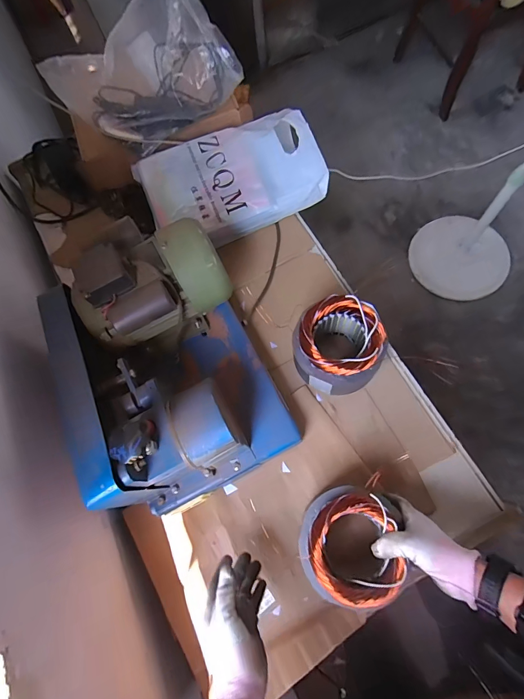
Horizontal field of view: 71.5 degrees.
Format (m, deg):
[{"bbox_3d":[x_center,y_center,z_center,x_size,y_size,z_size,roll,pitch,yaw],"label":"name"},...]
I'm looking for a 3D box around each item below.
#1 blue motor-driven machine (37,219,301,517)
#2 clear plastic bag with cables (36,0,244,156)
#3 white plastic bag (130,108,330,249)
[{"bbox_3d":[-0.142,0.024,0.559,0.273,0.187,0.384,-27,75,-3],"label":"blue motor-driven machine"},{"bbox_3d":[-0.238,-0.557,0.713,0.344,0.175,0.194,-22,74,-1],"label":"clear plastic bag with cables"},{"bbox_3d":[-0.070,-0.362,0.746,0.345,0.088,0.250,-26,71,-3],"label":"white plastic bag"}]

